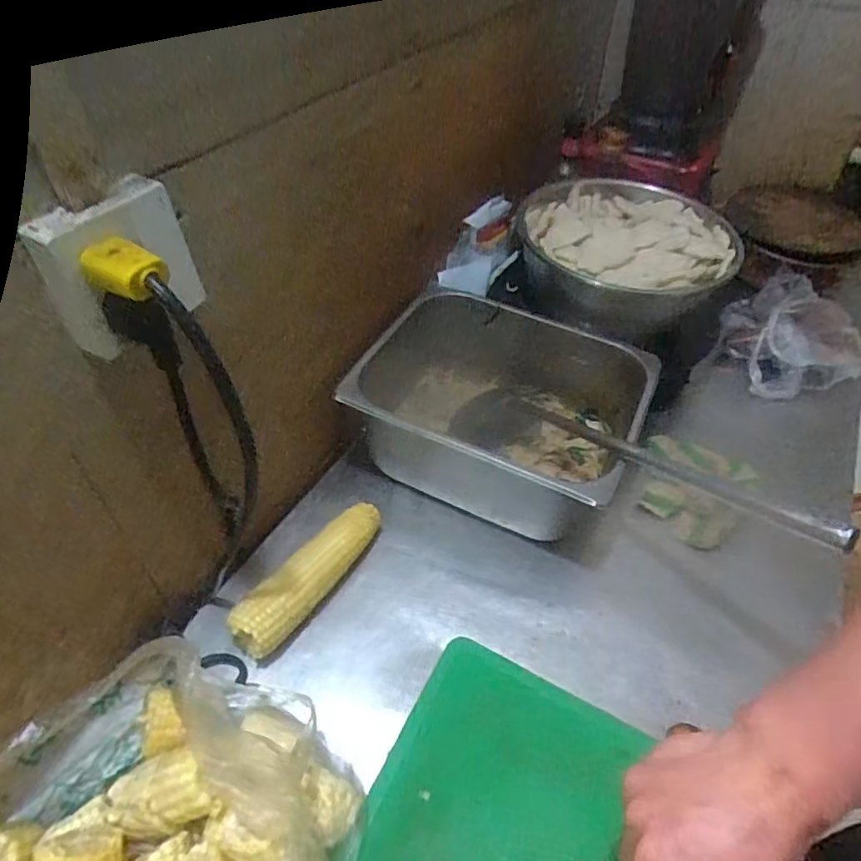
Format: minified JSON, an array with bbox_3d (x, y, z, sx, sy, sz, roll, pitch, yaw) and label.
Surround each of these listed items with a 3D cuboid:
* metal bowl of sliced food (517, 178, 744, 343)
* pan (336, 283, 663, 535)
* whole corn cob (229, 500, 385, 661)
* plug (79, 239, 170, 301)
[{"bbox_3d":[0.268,-0.234,0.868,0.277,0.159,0.264,0,46,0],"label":"metal bowl of sliced food"},{"bbox_3d":[0.074,-0.019,0.747,0.349,0.161,0.262,19,48,18],"label":"pan"},{"bbox_3d":[-0.125,0.158,0.640,0.054,0.064,0.206,27,52,24],"label":"whole corn cob"},{"bbox_3d":[-0.189,-0.101,0.367,0.043,0.020,0.032,17,48,15],"label":"plug"}]

